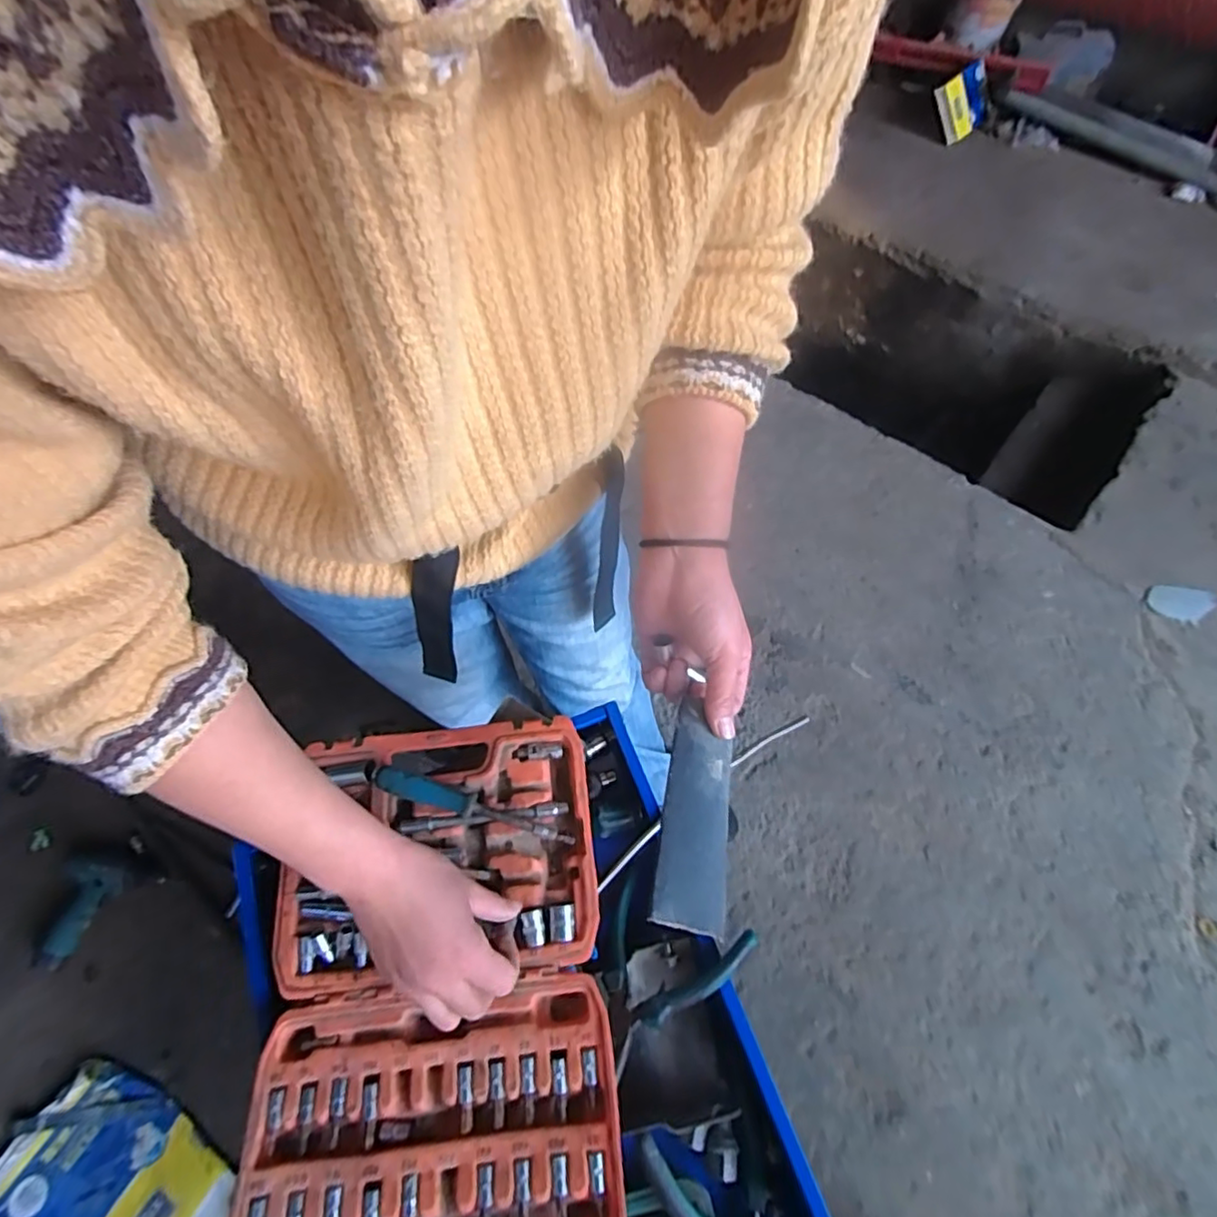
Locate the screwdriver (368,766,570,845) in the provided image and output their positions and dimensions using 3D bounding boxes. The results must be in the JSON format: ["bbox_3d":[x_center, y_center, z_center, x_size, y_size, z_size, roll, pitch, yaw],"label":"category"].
[{"bbox_3d":[-0.110,0.161,0.502,0.166,0.029,0.021,16,64,6],"label":"screwdriver"}]

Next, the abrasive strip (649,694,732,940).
[{"bbox_3d":[0.055,0.123,0.379,0.046,0.007,0.135,17,58,-9],"label":"abrasive strip"}]

